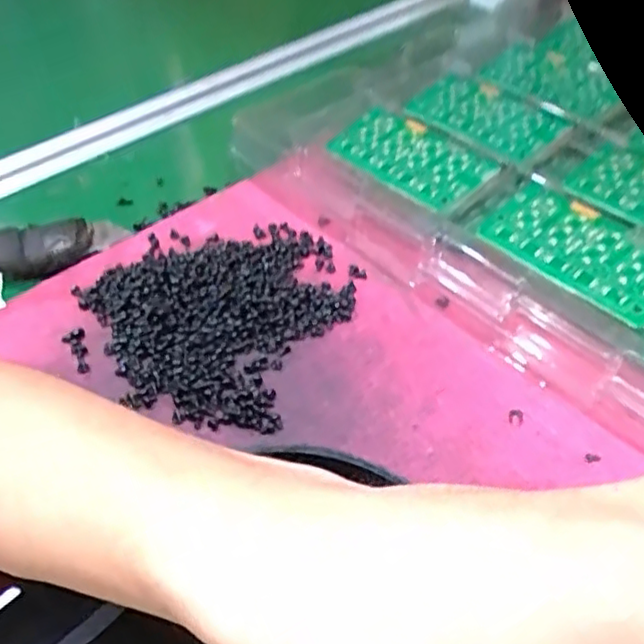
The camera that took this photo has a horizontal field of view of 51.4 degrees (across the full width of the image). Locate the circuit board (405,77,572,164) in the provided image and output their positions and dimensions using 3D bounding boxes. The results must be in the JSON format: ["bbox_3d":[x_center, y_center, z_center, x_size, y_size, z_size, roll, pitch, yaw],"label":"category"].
[{"bbox_3d":[0.098,-0.124,0.406,0.059,0.011,0.086,-32,54,-25],"label":"circuit board"}]

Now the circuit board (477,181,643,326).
[{"bbox_3d":[0.124,-0.034,0.320,0.047,0.008,0.091,-34,55,-26],"label":"circuit board"}]

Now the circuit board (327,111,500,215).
[{"bbox_3d":[0.048,-0.091,0.370,0.051,0.005,0.087,-34,55,-17],"label":"circuit board"}]

